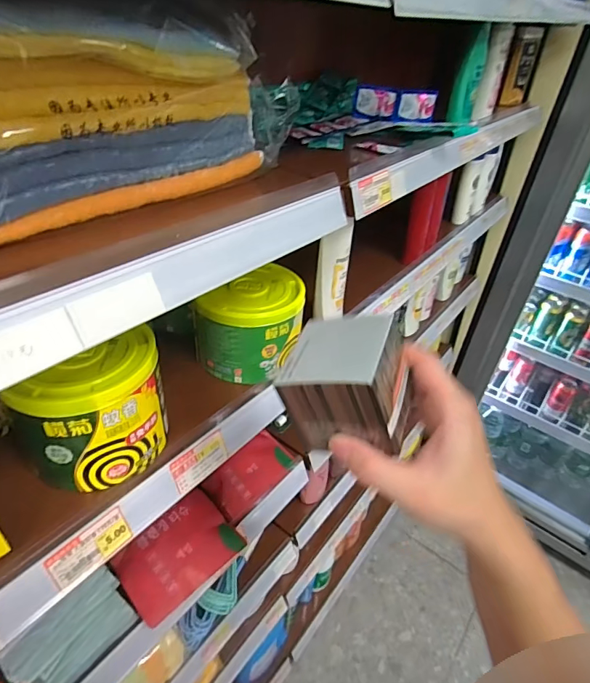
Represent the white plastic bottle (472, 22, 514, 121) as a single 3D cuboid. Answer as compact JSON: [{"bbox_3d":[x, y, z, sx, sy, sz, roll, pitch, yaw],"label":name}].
[{"bbox_3d":[0.355,-0.479,0.783,0.039,0.143,0.044,17,39,16],"label":"white plastic bottle"}]

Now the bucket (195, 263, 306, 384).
[{"bbox_3d":[-0.052,-0.027,0.556,0.122,0.094,0.138,14,38,12],"label":"bucket"}]

